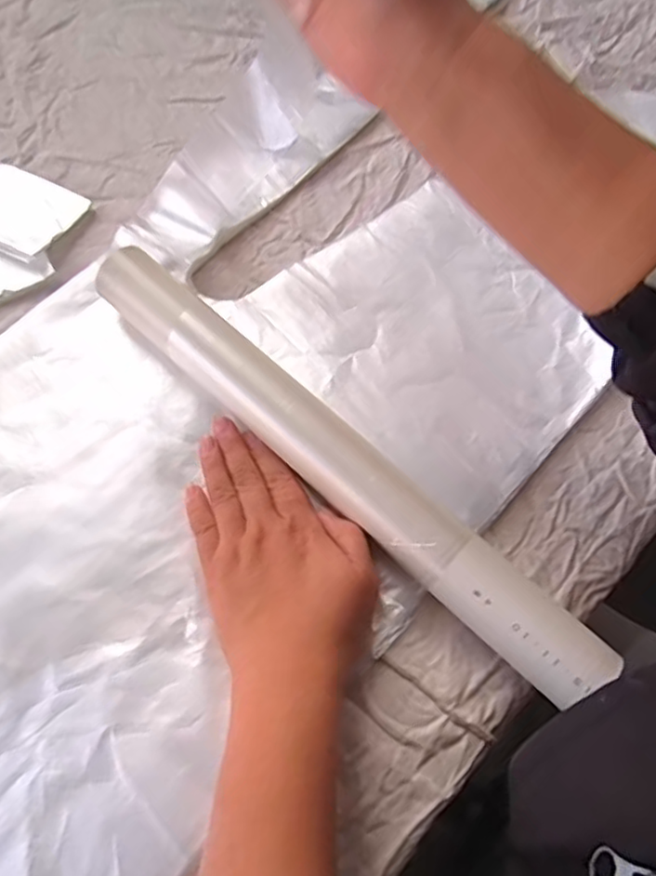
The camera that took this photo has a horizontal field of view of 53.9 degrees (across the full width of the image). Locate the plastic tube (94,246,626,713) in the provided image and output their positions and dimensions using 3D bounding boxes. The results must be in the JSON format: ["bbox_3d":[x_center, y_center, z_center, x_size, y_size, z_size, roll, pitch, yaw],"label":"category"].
[{"bbox_3d":[-0.002,0.007,0.367,0.357,0.031,0.039,41,73,15],"label":"plastic tube"}]

